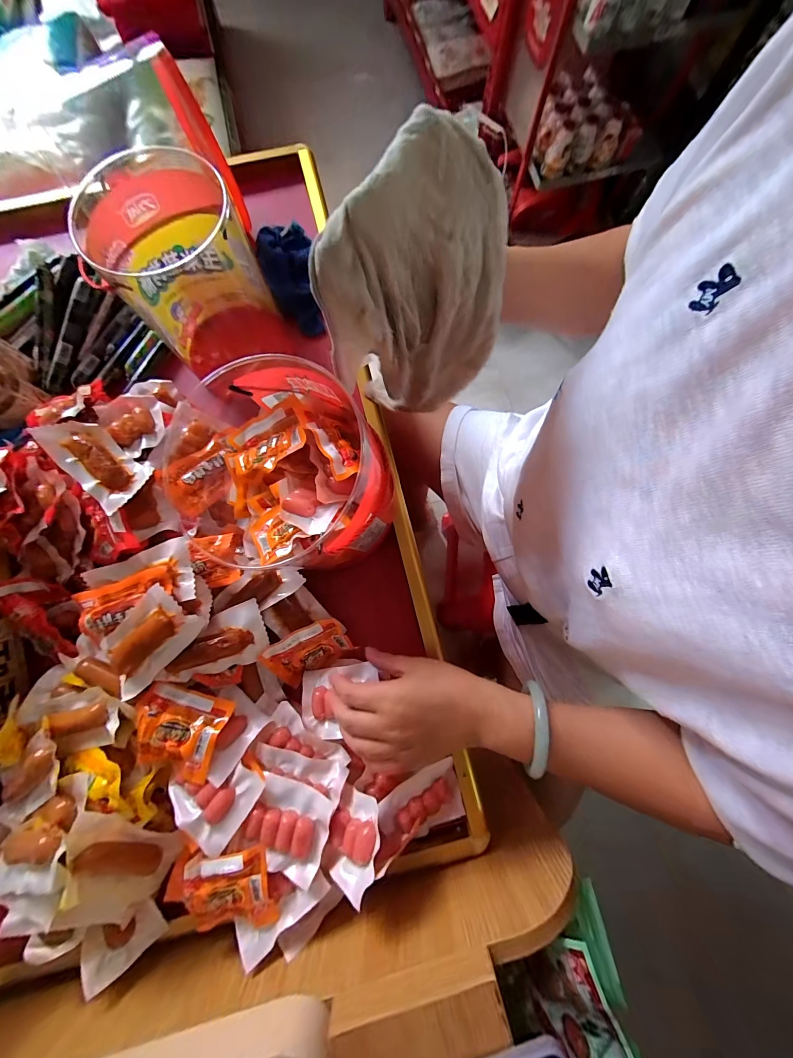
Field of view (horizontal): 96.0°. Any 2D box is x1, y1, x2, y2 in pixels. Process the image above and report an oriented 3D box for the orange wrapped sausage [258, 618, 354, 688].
[{"bbox_3d":[-0.094,0.132,0.385,0.084,0.018,0.063,-29,113,0],"label":"orange wrapped sausage"}]

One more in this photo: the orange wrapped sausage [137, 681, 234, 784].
[{"bbox_3d":[-0.209,0.190,0.337,0.088,0.019,0.068,15,80,3],"label":"orange wrapped sausage"}]

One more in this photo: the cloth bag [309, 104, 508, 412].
[{"bbox_3d":[0.012,-0.188,0.322,0.142,0.223,0.084,-12,80,-2],"label":"cloth bag"}]

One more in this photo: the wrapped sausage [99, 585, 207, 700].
[{"bbox_3d":[-0.236,0.104,0.330,0.096,0.026,0.058,-42,82,-7],"label":"wrapped sausage"}]

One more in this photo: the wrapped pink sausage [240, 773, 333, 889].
[{"bbox_3d":[-0.100,0.269,0.325,0.071,0.021,0.068,17,80,3],"label":"wrapped pink sausage"}]

